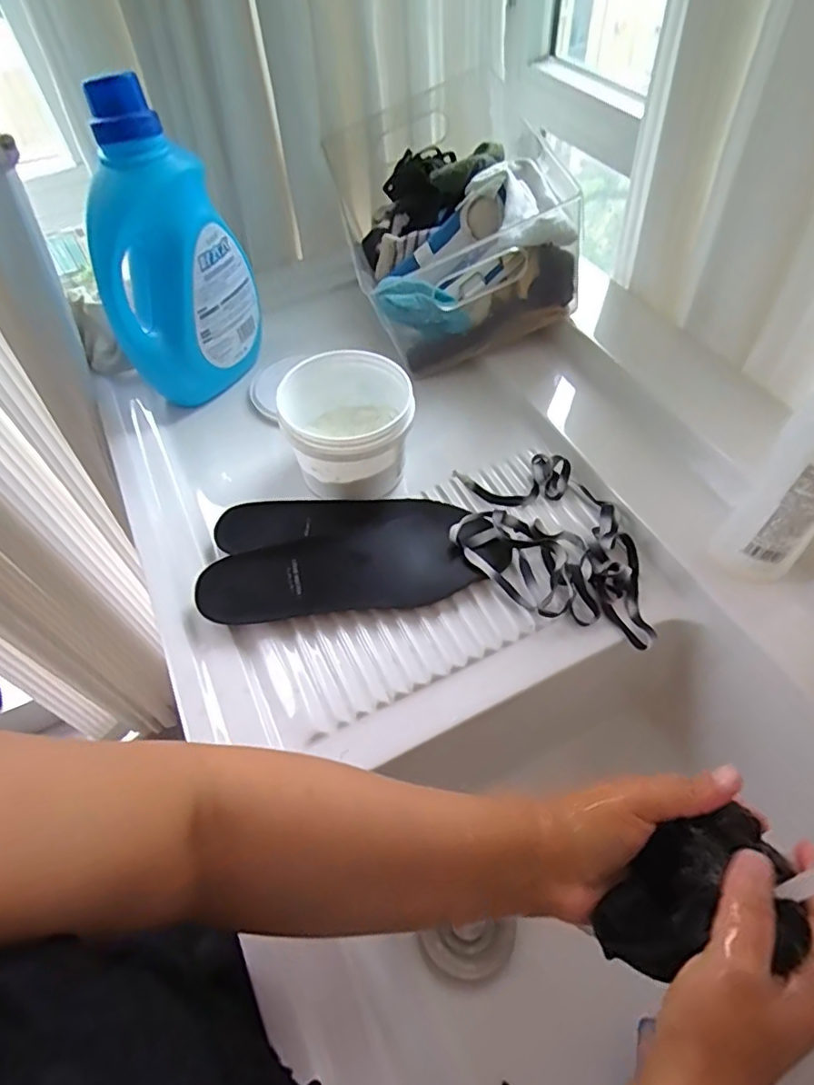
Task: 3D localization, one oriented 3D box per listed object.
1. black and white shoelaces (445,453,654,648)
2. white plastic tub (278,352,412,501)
[{"bbox_3d":[0.128,-0.001,0.546,0.166,0.039,0.204,-3,55,2],"label":"black and white shoelaces"},{"bbox_3d":[-0.055,-0.114,0.577,0.114,0.094,0.119,-2,55,3],"label":"white plastic tub"}]

